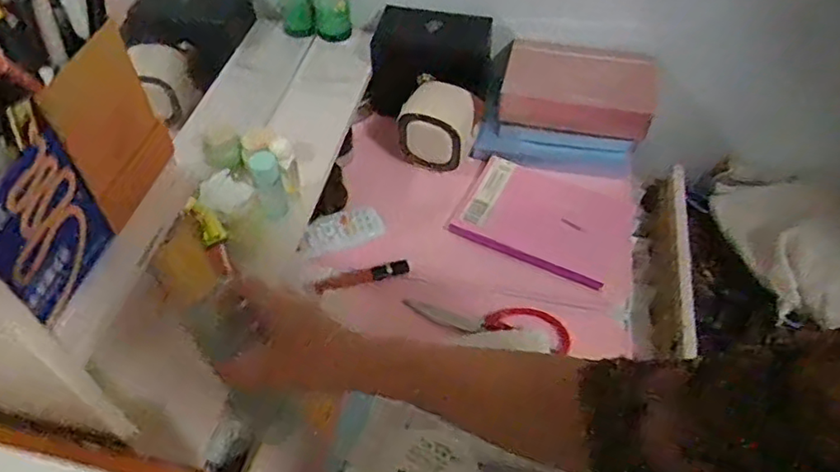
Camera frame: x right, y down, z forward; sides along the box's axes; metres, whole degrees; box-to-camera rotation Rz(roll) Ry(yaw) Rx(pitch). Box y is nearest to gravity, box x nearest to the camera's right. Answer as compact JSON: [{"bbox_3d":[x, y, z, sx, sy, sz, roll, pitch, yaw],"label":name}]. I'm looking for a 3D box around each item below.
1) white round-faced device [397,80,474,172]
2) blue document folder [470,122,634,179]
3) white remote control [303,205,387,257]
[{"bbox_3d":[0.026,-0.145,0.826,0.100,0.092,0.076,12,54,8],"label":"white round-faced device"},{"bbox_3d":[0.181,-0.117,0.833,0.209,0.040,0.040,8,53,5],"label":"blue document folder"},{"bbox_3d":[-0.094,-0.007,0.752,0.098,0.011,0.051,-18,56,-14],"label":"white remote control"}]

